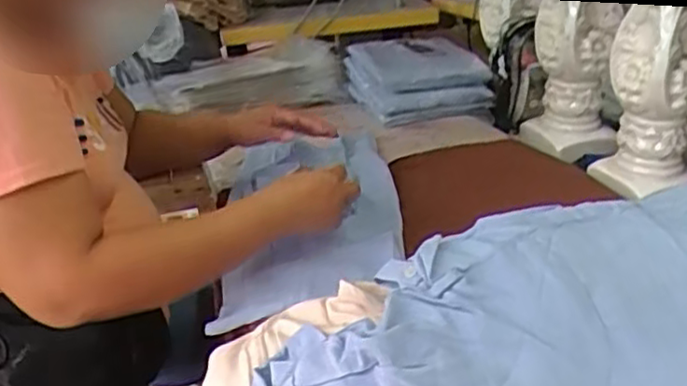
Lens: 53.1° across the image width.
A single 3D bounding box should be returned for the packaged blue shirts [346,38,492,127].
[{"bbox_3d":[0.148,-0.238,1.379,0.251,0.098,0.283,-11,27,-14],"label":"packaged blue shirts"}]

